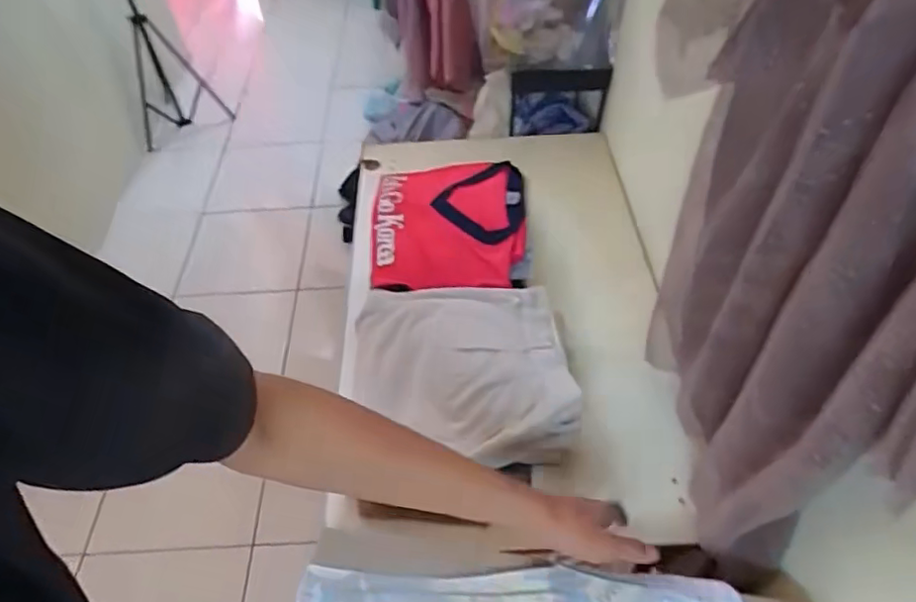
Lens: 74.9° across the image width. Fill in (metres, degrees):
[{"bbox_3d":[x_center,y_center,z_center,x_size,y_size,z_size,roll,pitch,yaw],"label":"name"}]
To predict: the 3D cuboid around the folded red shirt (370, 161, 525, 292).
[{"bbox_3d":[-0.018,-0.131,0.961,0.244,0.045,0.273,-7,55,10],"label":"folded red shirt"}]

